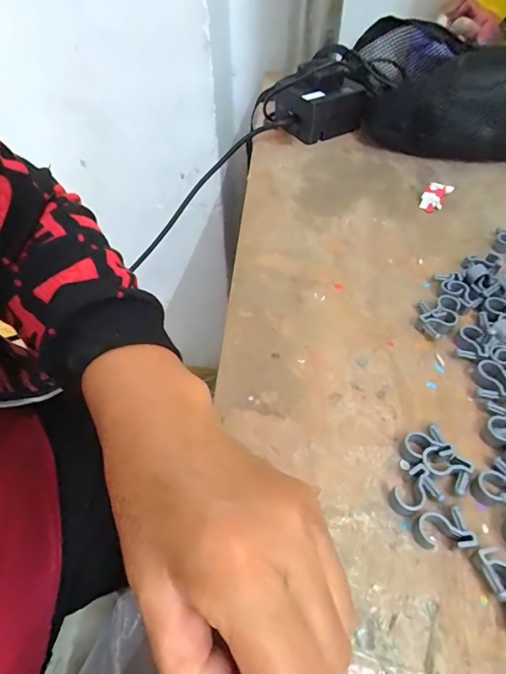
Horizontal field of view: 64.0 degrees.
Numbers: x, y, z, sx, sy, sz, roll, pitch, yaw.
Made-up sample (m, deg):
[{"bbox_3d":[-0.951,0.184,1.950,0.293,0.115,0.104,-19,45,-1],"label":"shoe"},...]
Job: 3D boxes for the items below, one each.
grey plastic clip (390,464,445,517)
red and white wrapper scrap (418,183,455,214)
[{"bbox_3d":[0.082,0.079,0.203,0.025,0.009,0.018,-30,55,-20],"label":"grey plastic clip"},{"bbox_3d":[0.166,-0.129,0.371,0.021,0.016,0.028,33,59,26],"label":"red and white wrapper scrap"}]

